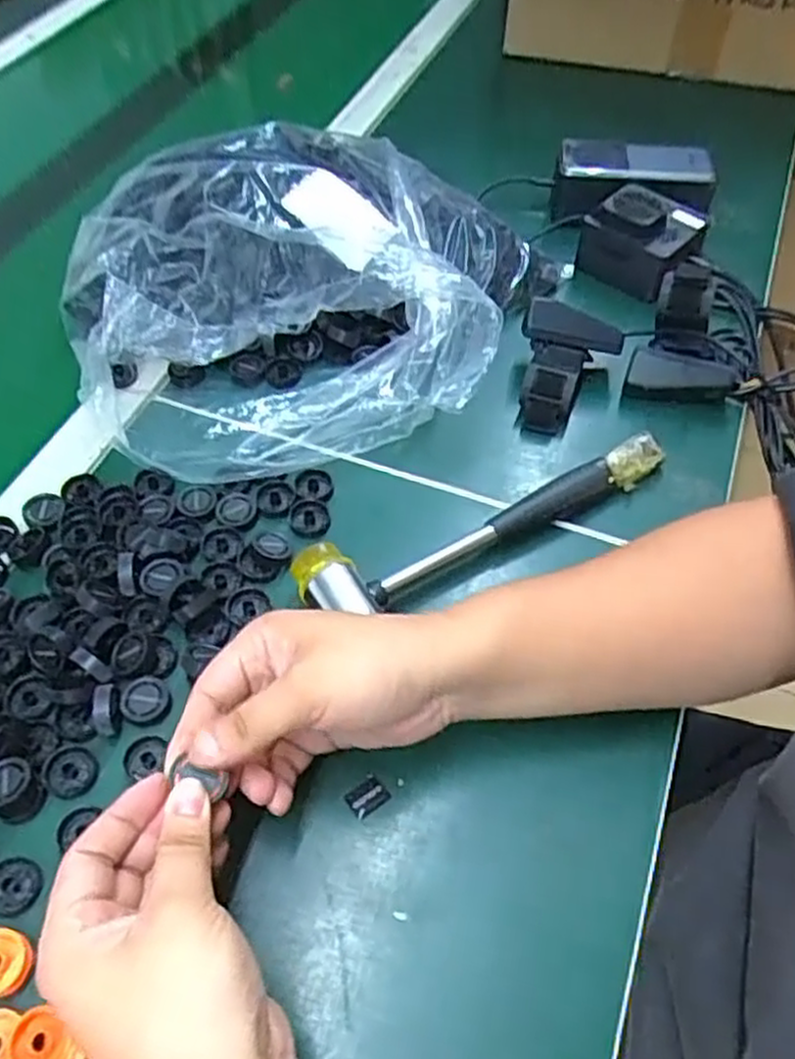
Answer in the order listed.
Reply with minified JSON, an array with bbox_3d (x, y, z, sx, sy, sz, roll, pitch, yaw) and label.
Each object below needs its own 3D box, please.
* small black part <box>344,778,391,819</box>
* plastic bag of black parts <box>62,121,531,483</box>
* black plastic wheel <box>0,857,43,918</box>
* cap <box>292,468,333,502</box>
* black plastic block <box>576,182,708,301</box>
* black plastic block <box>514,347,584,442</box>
[{"bbox_3d":[-0.015,0.134,0.392,0.018,0.004,0.015,-32,60,-20],"label":"small black part"},{"bbox_3d":[-0.067,-0.178,0.560,0.332,0.091,0.280,-13,55,-8],"label":"plastic bag of black parts"},{"bbox_3d":[-0.181,0.168,0.366,0.024,0.007,0.025,-1,54,1],"label":"black plastic wheel"},{"bbox_3d":[-0.055,-0.028,0.506,0.024,0.009,0.026,-1,54,1],"label":"cap"},{"bbox_3d":[0.197,-0.232,0.625,0.081,0.063,0.071,29,60,20],"label":"black plastic block"},{"bbox_3d":[0.106,-0.098,0.544,0.035,0.035,0.058,14,56,11],"label":"black plastic block"}]

